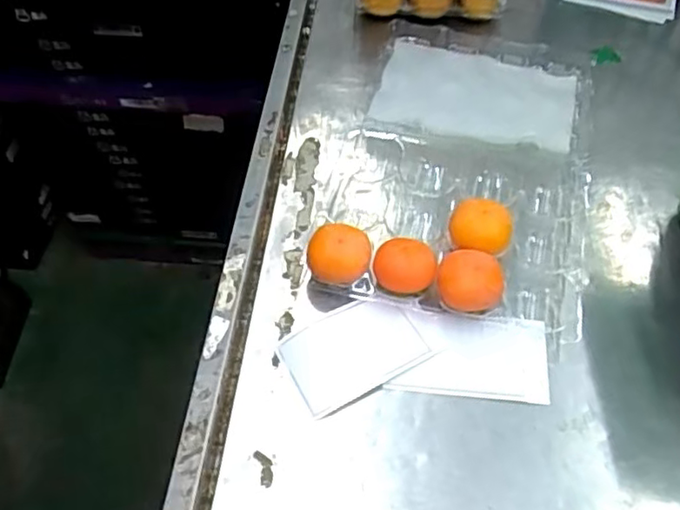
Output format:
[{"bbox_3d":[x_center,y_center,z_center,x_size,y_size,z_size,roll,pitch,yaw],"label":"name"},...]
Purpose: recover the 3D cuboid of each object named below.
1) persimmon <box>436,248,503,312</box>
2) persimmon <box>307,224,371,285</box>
[{"bbox_3d":[0.101,0.023,0.496,0.048,0.040,0.041,8,56,9],"label":"persimmon"},{"bbox_3d":[0.000,0.003,0.522,0.048,0.048,0.043,2,55,4],"label":"persimmon"}]

